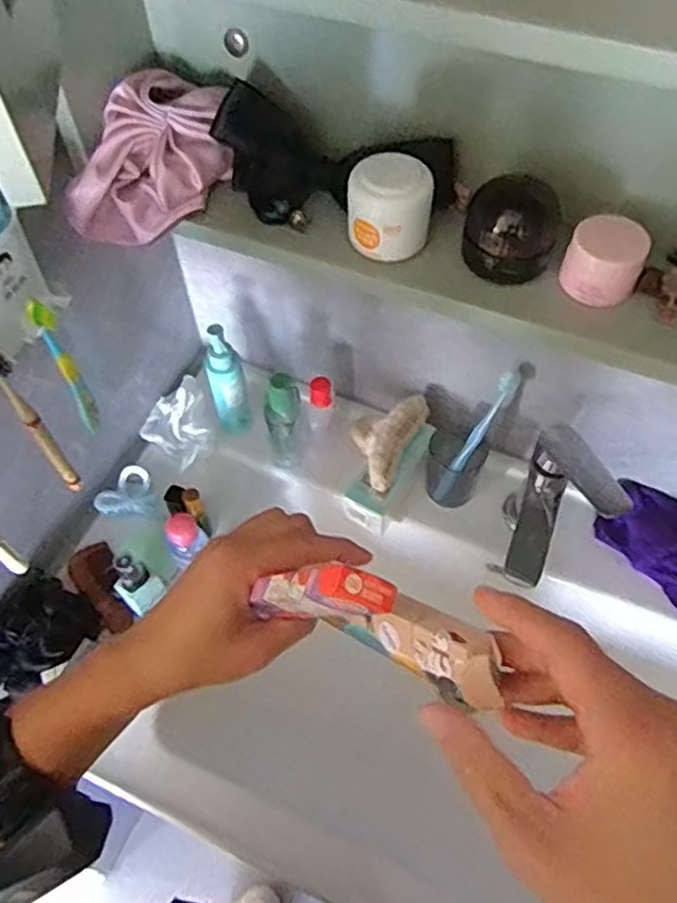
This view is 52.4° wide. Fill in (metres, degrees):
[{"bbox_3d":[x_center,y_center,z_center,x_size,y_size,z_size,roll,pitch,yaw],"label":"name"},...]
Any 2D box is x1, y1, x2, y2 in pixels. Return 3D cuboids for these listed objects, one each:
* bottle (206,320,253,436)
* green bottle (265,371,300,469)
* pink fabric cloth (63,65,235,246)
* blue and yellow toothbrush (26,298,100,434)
[{"bbox_3d":[-0.123,-0.074,0.767,0.042,0.151,0.038,-10,58,-5],"label":"bottle"},{"bbox_3d":[-0.058,-0.027,0.734,0.034,0.144,0.027,-10,58,-5],"label":"green bottle"},{"bbox_3d":[-0.141,-0.218,0.527,0.078,0.083,0.129,29,63,18],"label":"pink fabric cloth"},{"bbox_3d":[-0.201,-0.058,0.512,0.016,0.139,0.013,-21,59,-12],"label":"blue and yellow toothbrush"}]

